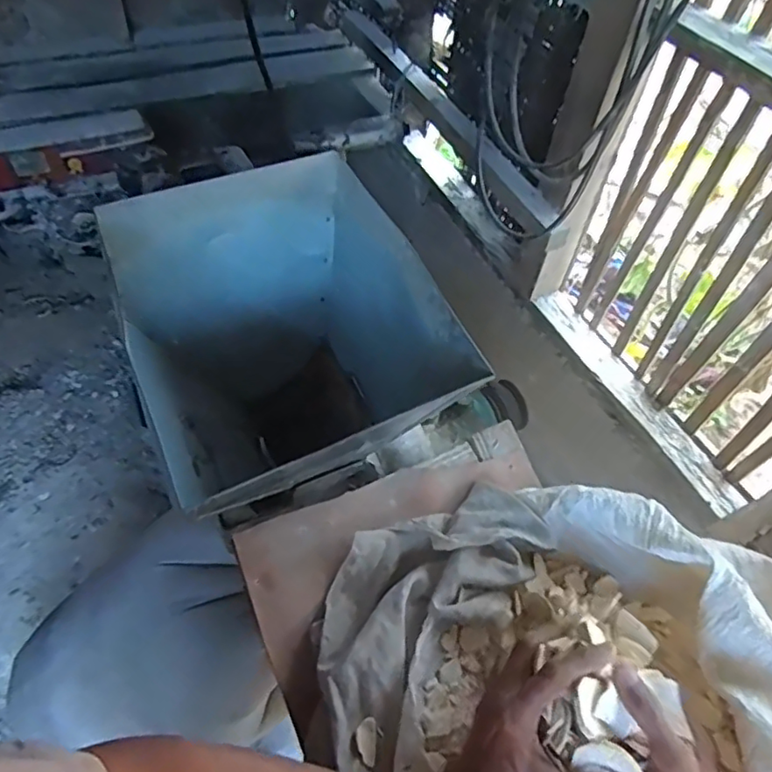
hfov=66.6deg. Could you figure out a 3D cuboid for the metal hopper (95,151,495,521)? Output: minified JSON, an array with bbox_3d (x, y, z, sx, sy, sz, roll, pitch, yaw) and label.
[{"bbox_3d":[-0.089,-0.022,0.548,0.257,0.239,0.239,-14,58,-15],"label":"metal hopper"}]

